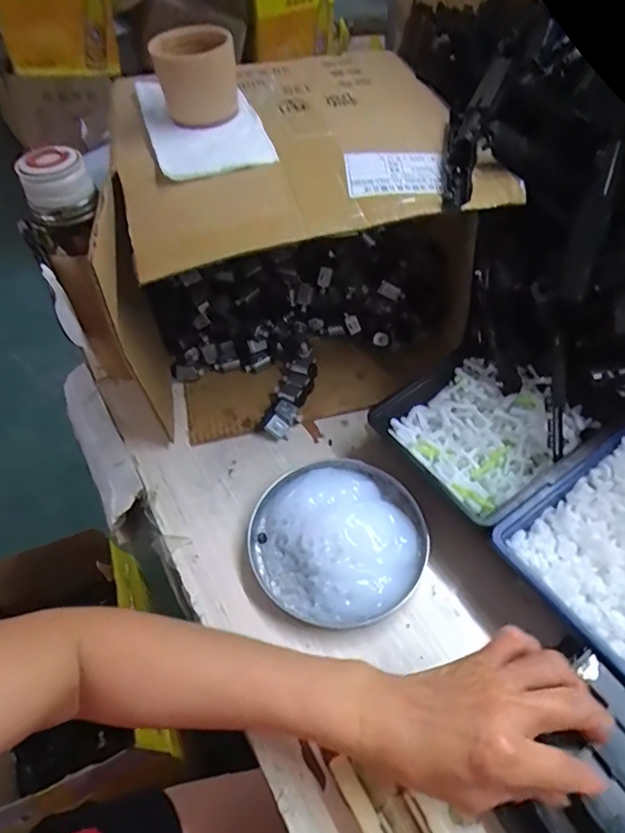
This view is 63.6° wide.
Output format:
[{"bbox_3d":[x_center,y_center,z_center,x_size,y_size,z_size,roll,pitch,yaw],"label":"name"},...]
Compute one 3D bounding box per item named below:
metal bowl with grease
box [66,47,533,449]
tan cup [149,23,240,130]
[{"bbox_3d":[0.021,0.097,0.420,0.139,0.038,0.141,-1,52,1],"label":"metal bowl with grease"},{"bbox_3d":[-0.029,-0.166,0.496,0.344,0.224,0.271,-15,53,-9],"label":"box"},{"bbox_3d":[-0.090,-0.266,0.400,0.060,0.059,0.058,-1,52,1],"label":"tan cup"}]

